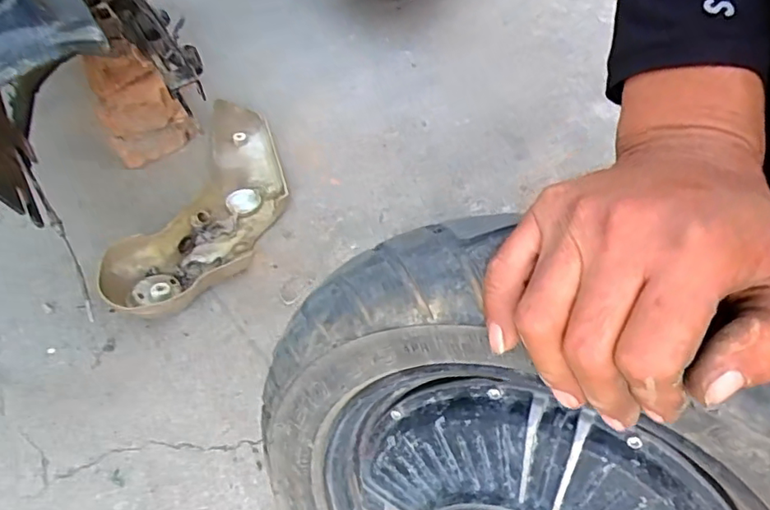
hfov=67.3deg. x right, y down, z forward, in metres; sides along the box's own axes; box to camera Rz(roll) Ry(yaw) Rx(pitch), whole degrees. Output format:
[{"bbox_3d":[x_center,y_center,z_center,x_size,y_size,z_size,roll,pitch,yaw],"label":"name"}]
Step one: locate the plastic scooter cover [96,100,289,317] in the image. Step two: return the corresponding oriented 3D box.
[{"bbox_3d":[-0.220,-0.068,0.767,0.165,0.046,0.391,12,49,6],"label":"plastic scooter cover"}]

